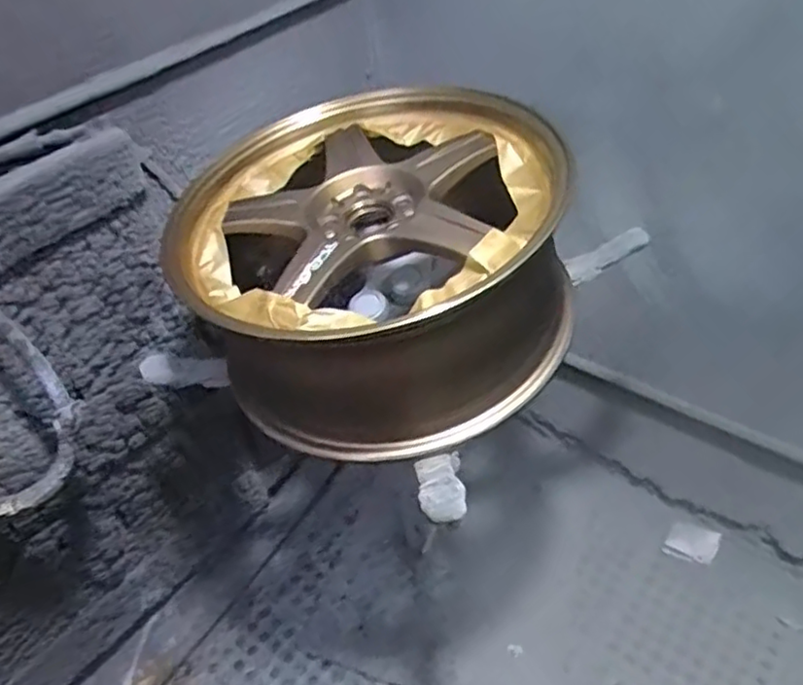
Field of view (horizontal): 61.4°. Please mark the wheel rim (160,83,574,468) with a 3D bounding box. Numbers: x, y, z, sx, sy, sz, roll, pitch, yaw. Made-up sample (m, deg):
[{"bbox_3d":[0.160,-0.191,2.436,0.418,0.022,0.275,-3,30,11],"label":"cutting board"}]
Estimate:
[{"bbox_3d":[-0.035,-0.112,0.886,0.443,0.230,0.484,-3,44,3],"label":"wheel rim"}]

